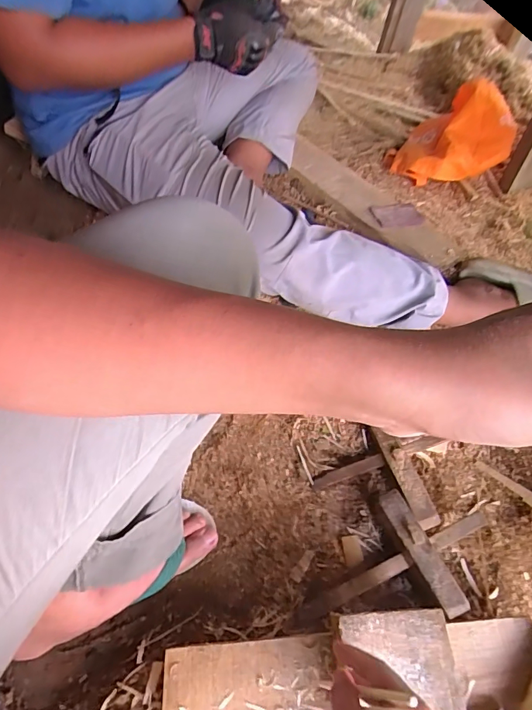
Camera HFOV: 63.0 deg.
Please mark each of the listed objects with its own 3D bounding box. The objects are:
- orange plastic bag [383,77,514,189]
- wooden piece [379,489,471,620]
[{"bbox_3d":[0.471,-0.558,1.089,0.275,0.177,0.195,21,54,9],"label":"orange plastic bag"},{"bbox_3d":[0.185,0.230,0.516,0.031,0.020,0.146,-19,57,-17],"label":"wooden piece"}]

